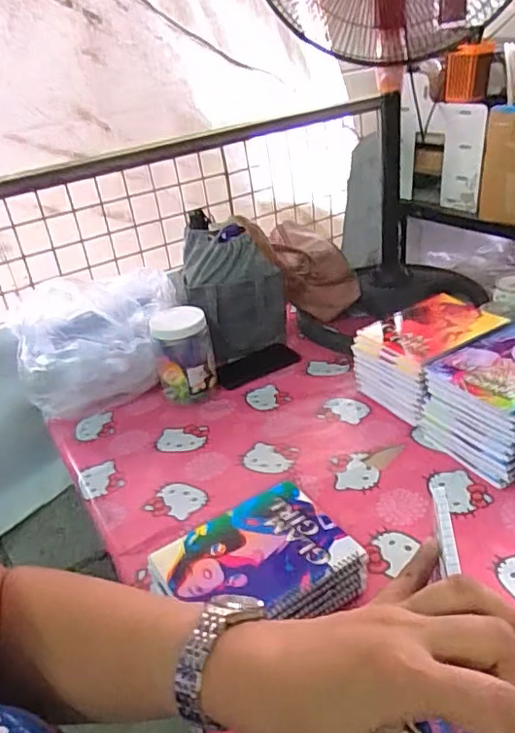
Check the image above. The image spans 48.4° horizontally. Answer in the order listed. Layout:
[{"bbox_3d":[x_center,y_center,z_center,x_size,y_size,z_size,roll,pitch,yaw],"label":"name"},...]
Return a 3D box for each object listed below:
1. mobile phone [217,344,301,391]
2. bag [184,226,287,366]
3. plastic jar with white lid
[{"bbox_3d":[0.002,-0.004,1.102,0.150,0.011,0.085,-19,32,-19],"label":"mobile phone"},{"bbox_3d":[-0.042,-0.138,1.117,0.180,0.232,0.111,-7,30,1],"label":"bag"},{"bbox_3d":[-0.128,-0.015,1.009,0.099,0.154,0.083,-12,30,-8],"label":"plastic jar with white lid"}]

